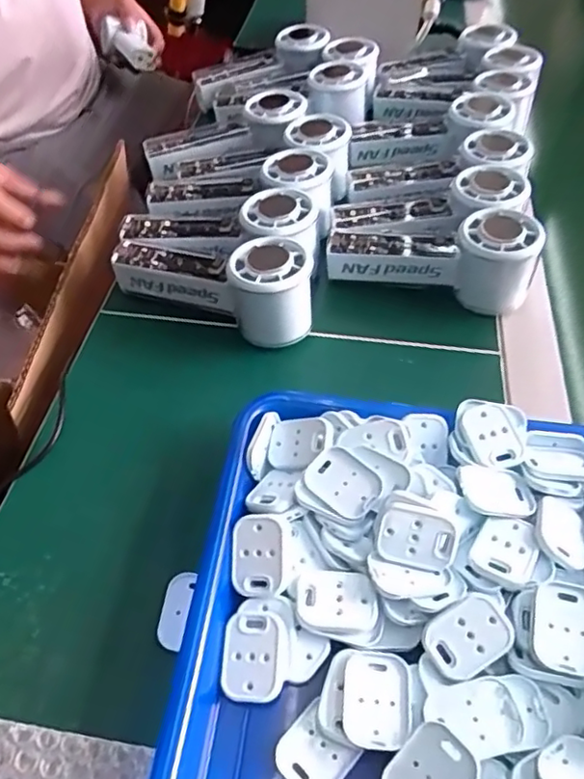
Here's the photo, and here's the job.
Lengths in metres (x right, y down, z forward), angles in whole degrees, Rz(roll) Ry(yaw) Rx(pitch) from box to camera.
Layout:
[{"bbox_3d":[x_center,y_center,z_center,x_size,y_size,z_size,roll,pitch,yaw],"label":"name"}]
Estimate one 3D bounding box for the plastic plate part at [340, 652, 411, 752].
[{"bbox_3d":[0.038,0.141,0.279,0.030,0.004,0.039,2,50,4],"label":"plastic plate part"}]

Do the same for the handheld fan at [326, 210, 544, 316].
[{"bbox_3d":[0.103,-0.102,0.464,0.149,0.069,0.046,13,51,9],"label":"handheld fan"}]

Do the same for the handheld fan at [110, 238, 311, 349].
[{"bbox_3d":[-0.061,-0.081,0.453,0.166,0.073,0.057,23,53,17],"label":"handheld fan"}]

